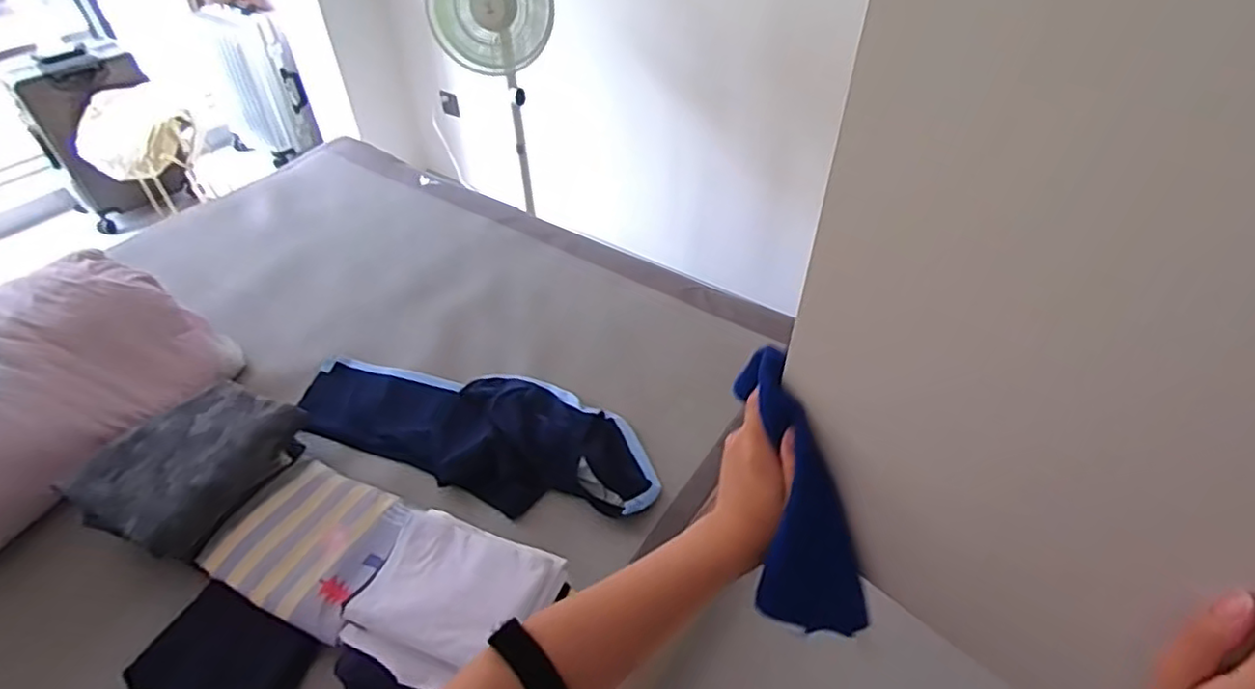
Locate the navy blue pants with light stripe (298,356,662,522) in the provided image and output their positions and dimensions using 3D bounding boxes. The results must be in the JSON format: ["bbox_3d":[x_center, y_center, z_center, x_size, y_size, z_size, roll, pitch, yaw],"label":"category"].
[{"bbox_3d":[-0.319,0.159,1.311,0.795,0.105,0.283,15,47,16],"label":"navy blue pants with light stripe"}]

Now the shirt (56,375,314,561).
[{"bbox_3d":[-0.788,0.213,1.177,0.267,0.123,0.317,22,49,21],"label":"shirt"}]

